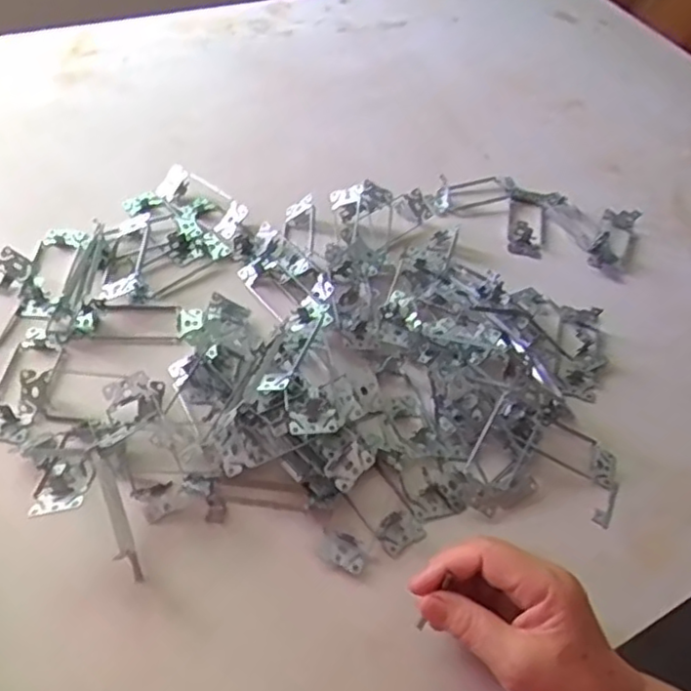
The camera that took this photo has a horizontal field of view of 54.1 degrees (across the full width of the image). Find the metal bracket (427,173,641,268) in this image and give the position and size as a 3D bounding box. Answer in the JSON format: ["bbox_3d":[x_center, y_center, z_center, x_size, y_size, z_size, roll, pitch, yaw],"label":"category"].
[{"bbox_3d":[0.191,-0.135,0.691,0.211,0.027,0.087,22,52,9],"label":"metal bracket"}]

